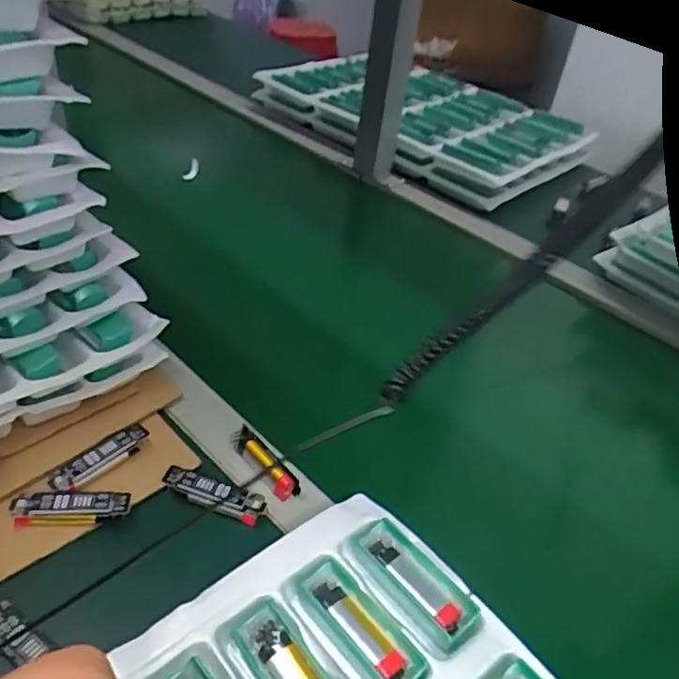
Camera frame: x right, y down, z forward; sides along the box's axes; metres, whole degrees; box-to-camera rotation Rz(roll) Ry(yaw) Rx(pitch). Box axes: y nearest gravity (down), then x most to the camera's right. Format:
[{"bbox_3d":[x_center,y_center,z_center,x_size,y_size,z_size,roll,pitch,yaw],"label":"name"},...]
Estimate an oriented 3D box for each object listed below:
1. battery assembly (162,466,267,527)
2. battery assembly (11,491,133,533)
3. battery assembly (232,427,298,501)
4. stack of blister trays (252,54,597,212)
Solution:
[{"bbox_3d":[-0.084,0.105,0.419,0.067,0.019,0.018,14,40,8],"label":"battery assembly"},{"bbox_3d":[-0.170,0.107,0.395,0.069,0.018,0.021,-2,40,-11],"label":"battery assembly"},{"bbox_3d":[-0.052,0.087,0.442,0.017,0.020,0.063,-24,49,-33],"label":"battery assembly"},{"bbox_3d":[0.128,-0.349,0.973,0.462,0.062,0.285,34,46,28],"label":"stack of blister trays"}]

